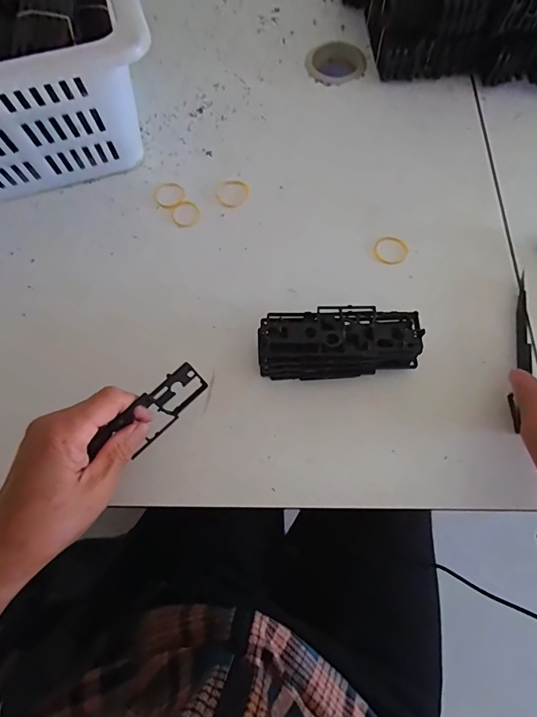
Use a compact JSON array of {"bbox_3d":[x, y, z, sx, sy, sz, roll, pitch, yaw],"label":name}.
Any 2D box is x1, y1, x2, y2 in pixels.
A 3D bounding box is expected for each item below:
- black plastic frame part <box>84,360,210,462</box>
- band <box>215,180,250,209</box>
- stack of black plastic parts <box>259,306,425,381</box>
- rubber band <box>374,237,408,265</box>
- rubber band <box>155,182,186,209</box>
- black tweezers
[{"bbox_3d":[-0.083,0.040,0.300,0.084,0.046,0.005,-45,55,-7],"label":"black plastic frame part"},{"bbox_3d":[-0.037,-0.171,0.420,0.032,0.004,0.035,-1,69,2],"label":"band"},{"bbox_3d":[0.057,-0.012,0.339,0.125,0.045,0.049,-3,69,1],"label":"stack of black plastic parts"},{"bbox_3d":[0.117,-0.103,0.389,0.031,0.004,0.029,-1,69,2],"label":"rubber band"},{"bbox_3d":[-0.100,-0.167,0.418,0.031,0.004,0.030,-1,69,2],"label":"rubber band"},{"bbox_3d":[0.217,-0.007,0.349,0.015,0.010,0.145,13,69,8],"label":"black tweezers"}]

